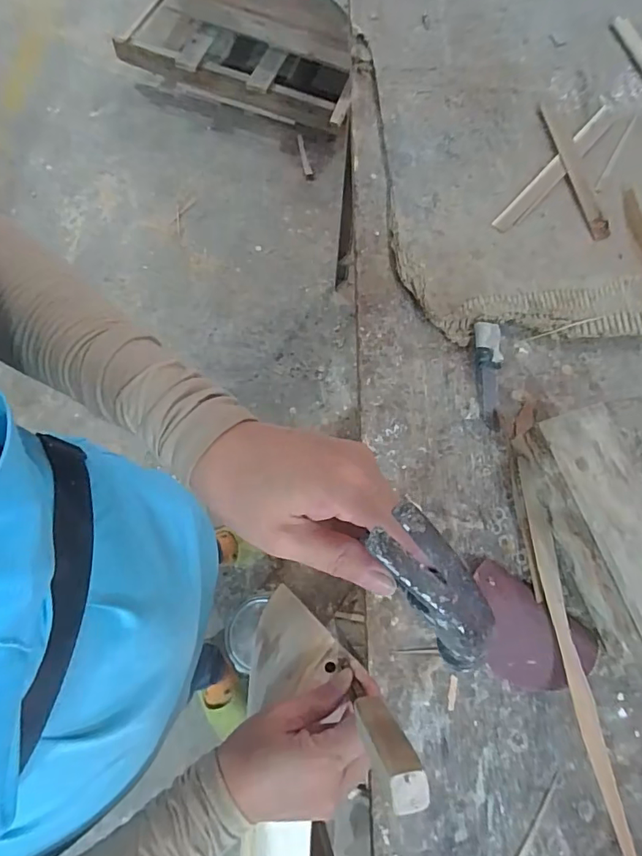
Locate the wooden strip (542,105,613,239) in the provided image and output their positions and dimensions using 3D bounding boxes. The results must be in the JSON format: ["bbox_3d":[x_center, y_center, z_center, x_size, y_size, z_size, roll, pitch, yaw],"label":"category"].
[{"bbox_3d":[0.301,-0.304,0.566,0.026,0.006,0.188,-12,74,-5],"label":"wooden strip"}]

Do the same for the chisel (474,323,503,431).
[{"bbox_3d":[0.175,-0.055,0.491,0.026,0.017,0.113,-1,74,-2],"label":"chisel"}]

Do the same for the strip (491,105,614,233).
[{"bbox_3d":[0.282,-0.310,0.567,0.025,0.004,0.235,41,77,10],"label":"strip"}]

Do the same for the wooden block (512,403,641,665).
[{"bbox_3d":[0.252,0.088,0.417,0.066,0.057,0.204,-17,75,-7],"label":"wooden block"}]

